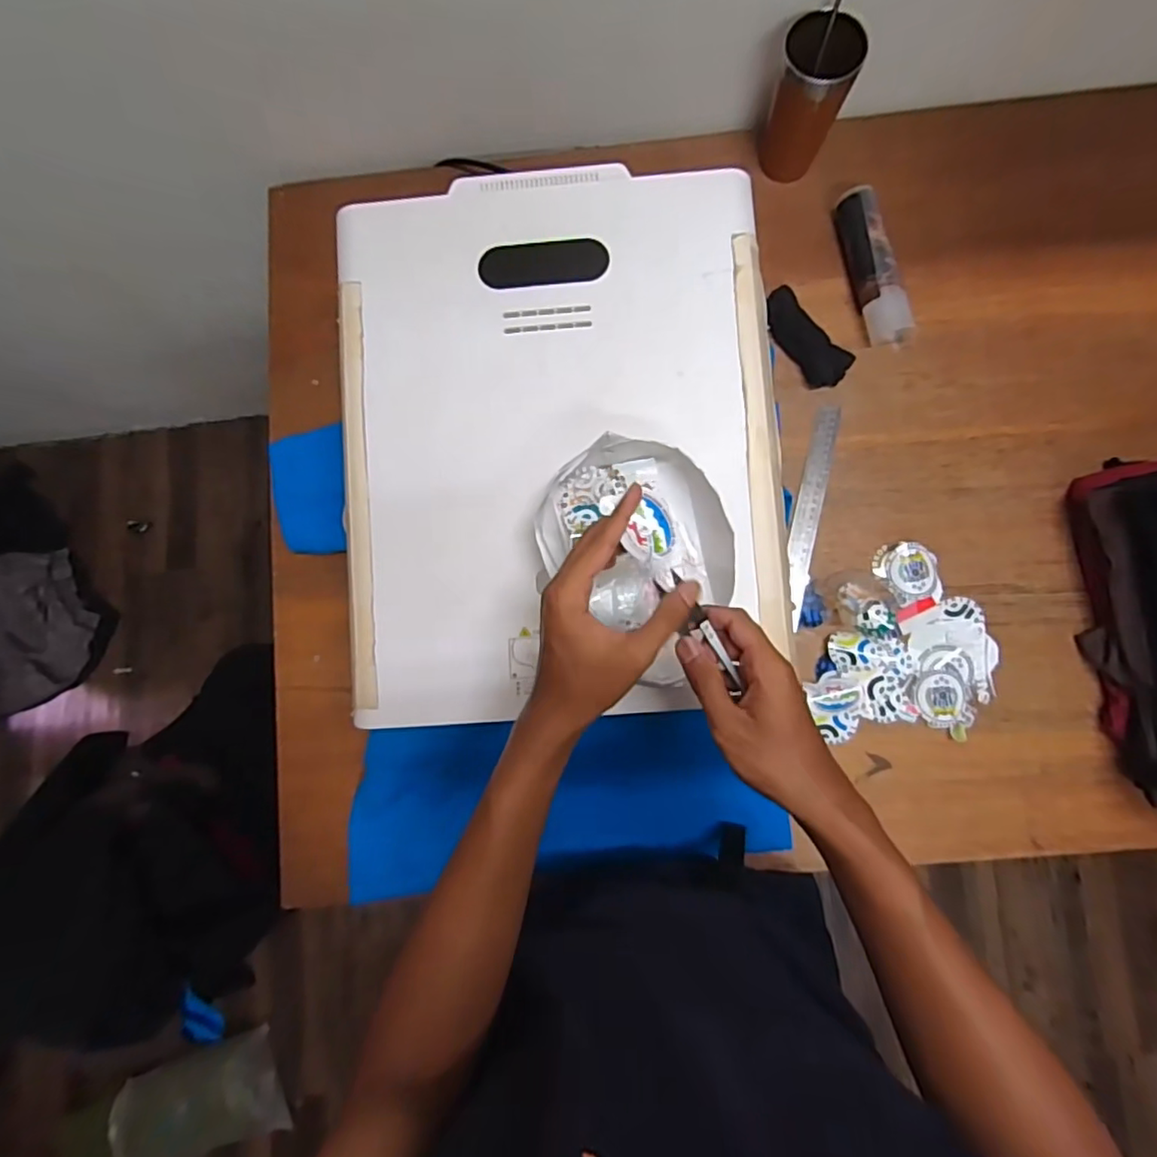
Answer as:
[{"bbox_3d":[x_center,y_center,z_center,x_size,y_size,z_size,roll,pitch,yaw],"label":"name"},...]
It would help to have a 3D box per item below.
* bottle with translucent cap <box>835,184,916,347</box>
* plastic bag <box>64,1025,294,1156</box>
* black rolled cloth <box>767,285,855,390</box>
[{"bbox_3d":[0.344,-0.366,0.700,0.046,0.033,0.189,-16,85,2],"label":"bottle with translucent cap"},{"bbox_3d":[-0.881,1.175,1.311,0.459,0.059,0.199,-20,84,-6],"label":"plastic bag"},{"bbox_3d":[0.266,-0.283,0.705,0.046,0.022,0.127,-35,85,0],"label":"black rolled cloth"}]

